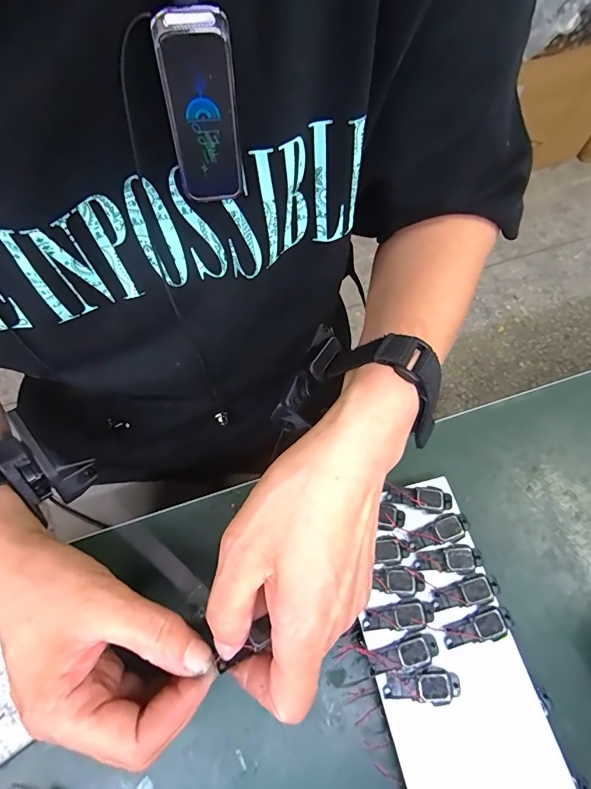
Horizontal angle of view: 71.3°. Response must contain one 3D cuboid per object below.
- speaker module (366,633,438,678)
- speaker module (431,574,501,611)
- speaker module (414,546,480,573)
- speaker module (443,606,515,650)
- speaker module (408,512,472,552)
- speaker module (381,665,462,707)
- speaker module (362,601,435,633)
[{"bbox_3d":[0.060,0.143,0.226,0.039,0.004,0.015,-11,68,-5],"label":"speaker module"},{"bbox_3d":[0.099,0.114,0.238,0.040,0.004,0.014,-7,67,-3],"label":"speaker module"},{"bbox_3d":[0.091,0.098,0.245,0.037,0.004,0.014,-3,67,-2],"label":"speaker module"},{"bbox_3d":[0.103,0.131,0.231,0.039,0.004,0.015,-11,68,-5],"label":"speaker module"},{"bbox_3d":[0.089,0.084,0.252,0.039,0.004,0.016,-21,69,-9],"label":"speaker module"},{"bbox_3d":[0.068,0.156,0.221,0.040,0.004,0.016,3,67,0],"label":"speaker module"},{"bbox_3d":[0.059,0.126,0.233,0.039,0.004,0.014,-6,67,-3],"label":"speaker module"}]

